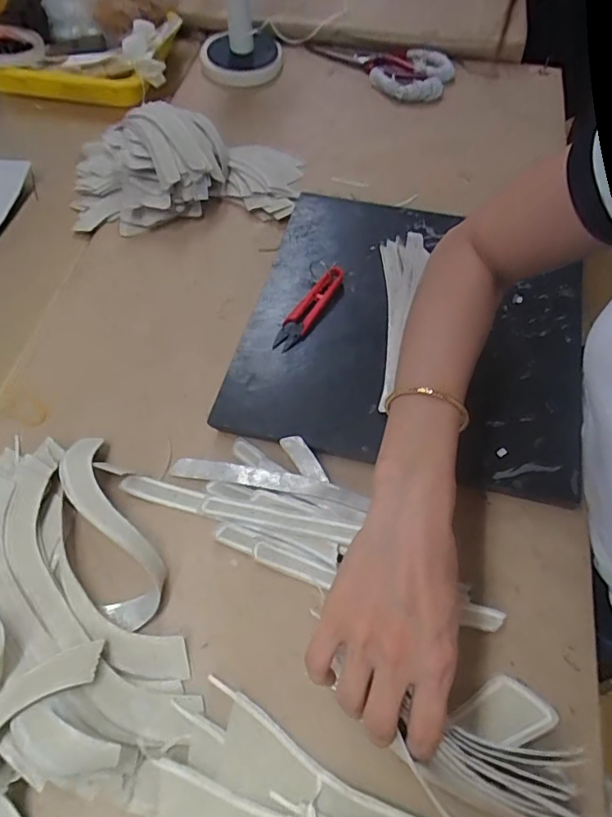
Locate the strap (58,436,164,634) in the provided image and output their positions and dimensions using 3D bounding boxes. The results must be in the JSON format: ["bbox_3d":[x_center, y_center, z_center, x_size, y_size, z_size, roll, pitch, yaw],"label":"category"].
[{"bbox_3d":[-0.159,0.088,0.424,0.049,0.029,0.166,-27,64,-15],"label":"strap"}]

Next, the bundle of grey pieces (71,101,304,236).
[{"bbox_3d":[-0.146,-0.302,0.636,0.270,0.081,0.185,-5,61,-2],"label":"bundle of grey pieces"}]

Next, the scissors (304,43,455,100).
[{"bbox_3d":[0.101,-0.493,0.757,0.211,0.019,0.114,26,63,14],"label":"scissors"}]

